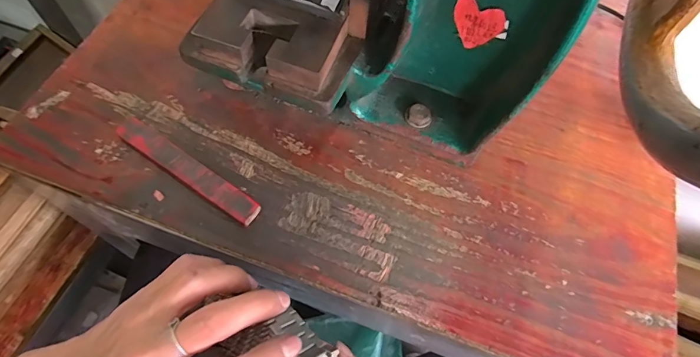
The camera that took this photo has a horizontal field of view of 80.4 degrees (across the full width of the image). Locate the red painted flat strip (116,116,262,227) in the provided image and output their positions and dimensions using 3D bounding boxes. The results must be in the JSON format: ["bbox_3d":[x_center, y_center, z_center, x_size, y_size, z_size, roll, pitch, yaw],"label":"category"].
[{"bbox_3d":[-0.142,-0.007,0.360,0.149,0.017,0.021,32,67,12],"label":"red painted flat strip"}]

